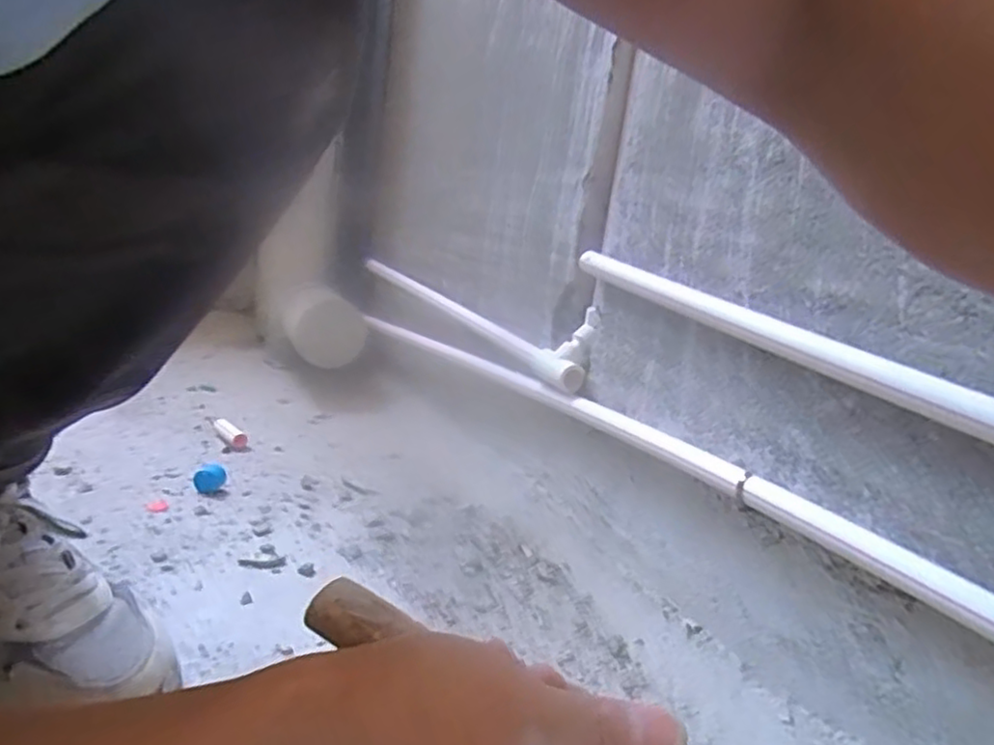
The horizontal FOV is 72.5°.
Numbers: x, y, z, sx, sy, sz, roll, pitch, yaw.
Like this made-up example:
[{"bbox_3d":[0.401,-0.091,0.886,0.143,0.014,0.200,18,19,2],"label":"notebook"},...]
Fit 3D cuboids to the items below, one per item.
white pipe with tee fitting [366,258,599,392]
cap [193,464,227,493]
[{"bbox_3d":[-0.064,-0.106,0.911,0.035,0.069,0.648,1,15,-28],"label":"white pipe with tee fitting"},{"bbox_3d":[-0.307,0.114,0.725,0.031,0.024,0.021,0,16,-25],"label":"cap"}]

